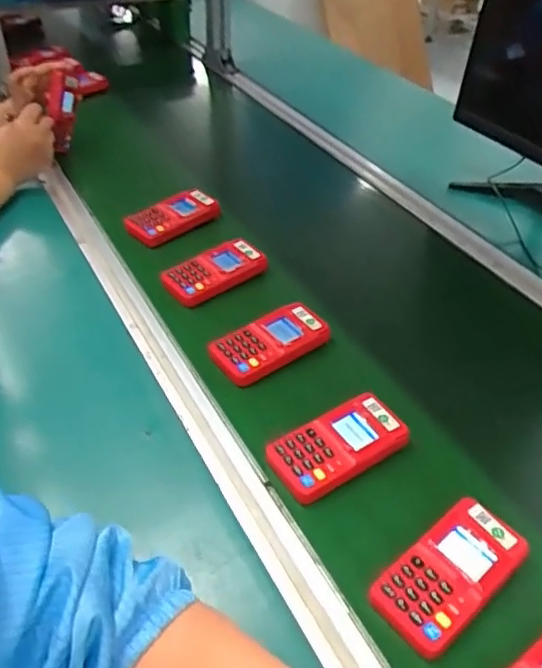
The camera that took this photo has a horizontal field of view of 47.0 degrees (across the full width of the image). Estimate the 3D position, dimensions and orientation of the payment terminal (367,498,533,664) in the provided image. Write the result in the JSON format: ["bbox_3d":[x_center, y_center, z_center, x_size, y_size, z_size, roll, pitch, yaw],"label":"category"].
[{"bbox_3d":[0.136,0.183,0.474,0.123,0.026,0.060,-26,54,-32],"label":"payment terminal"}]

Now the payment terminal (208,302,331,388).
[{"bbox_3d":[-0.001,0.008,0.665,0.123,0.021,0.063,-26,54,-31],"label":"payment terminal"}]

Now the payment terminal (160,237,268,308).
[{"bbox_3d":[-0.070,-0.078,0.765,0.128,0.027,0.064,-29,49,-29],"label":"payment terminal"}]

